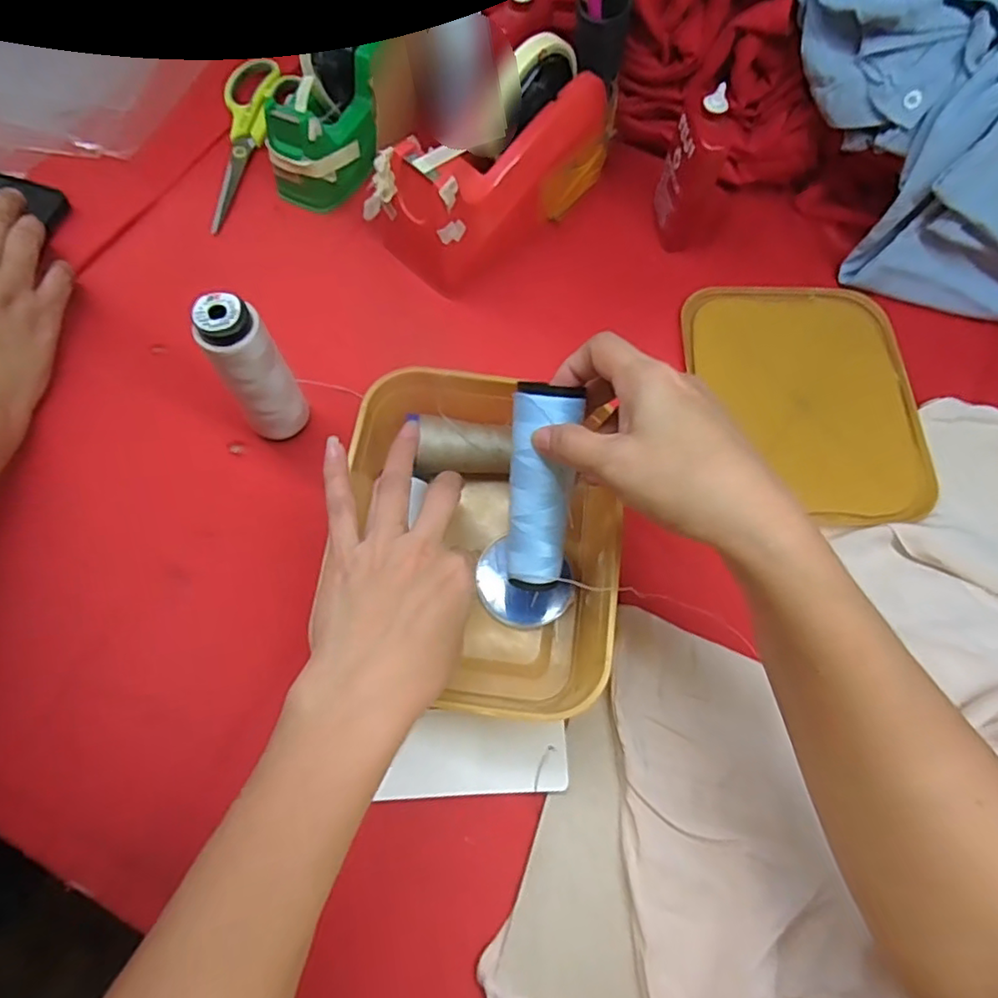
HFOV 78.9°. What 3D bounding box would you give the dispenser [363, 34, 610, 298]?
[{"bbox_3d":[-0.003,-0.263,0.465,0.096,0.120,0.209,40,70,10],"label":"dispenser"}]

